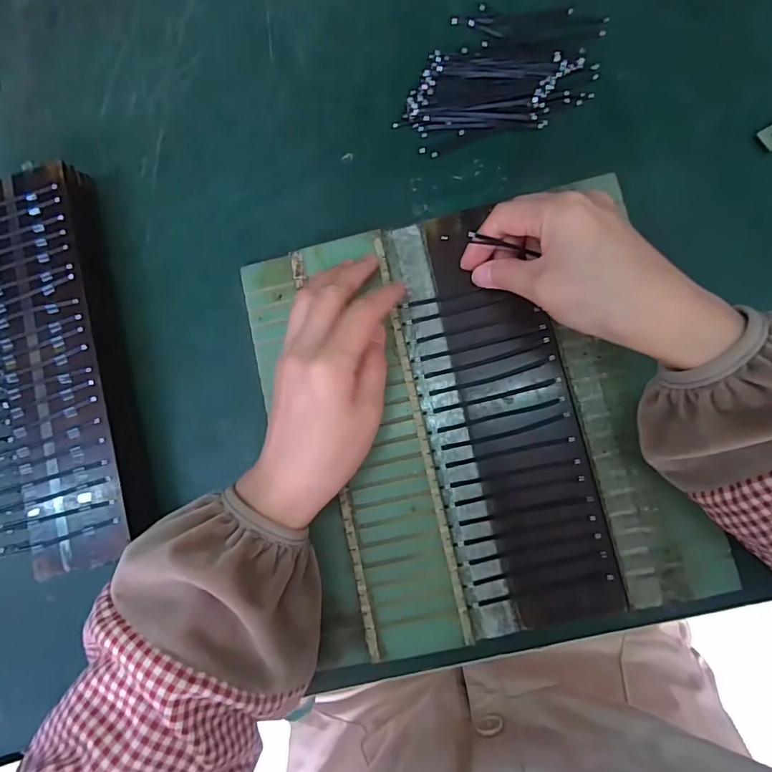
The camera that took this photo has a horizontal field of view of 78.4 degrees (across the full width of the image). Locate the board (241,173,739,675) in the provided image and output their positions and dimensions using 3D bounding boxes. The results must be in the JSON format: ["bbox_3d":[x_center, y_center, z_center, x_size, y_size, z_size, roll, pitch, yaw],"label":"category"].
[{"bbox_3d":[0.050,0.019,0.302,0.242,0.012,0.265,-14,84,4],"label":"board"}]

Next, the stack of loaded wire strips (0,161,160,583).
[{"bbox_3d":[-0.227,-0.013,0.321,0.099,0.037,0.268,-17,83,4],"label":"stack of loaded wire strips"}]

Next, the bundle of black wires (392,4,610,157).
[{"bbox_3d":[0.080,-0.213,0.323,0.123,0.015,0.109,9,86,7],"label":"bundle of black wires"}]

